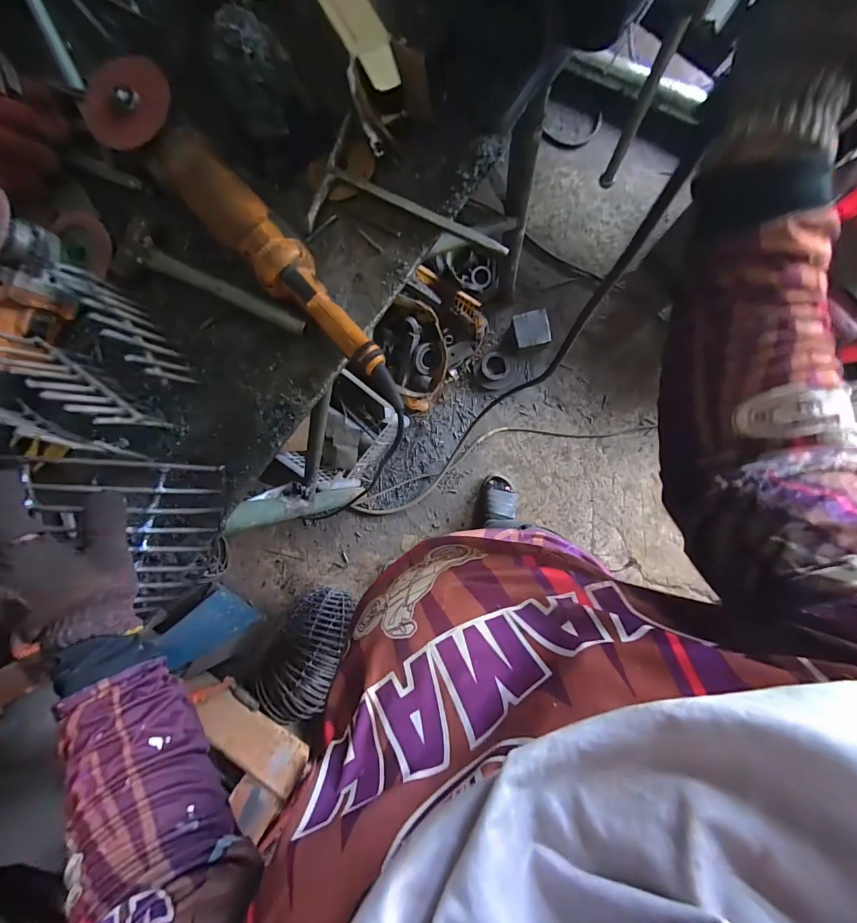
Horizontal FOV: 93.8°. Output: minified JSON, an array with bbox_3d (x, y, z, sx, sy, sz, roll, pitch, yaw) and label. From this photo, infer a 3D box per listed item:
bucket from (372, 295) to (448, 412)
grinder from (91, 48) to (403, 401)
[{"bbox_3d":[-0.048,-0.326,1.201,0.255,0.177,0.278,32,115,-8],"label":"bucket"},{"bbox_3d":[-0.180,-0.224,0.412,0.080,0.079,0.398,-42,86,7],"label":"grinder"}]

